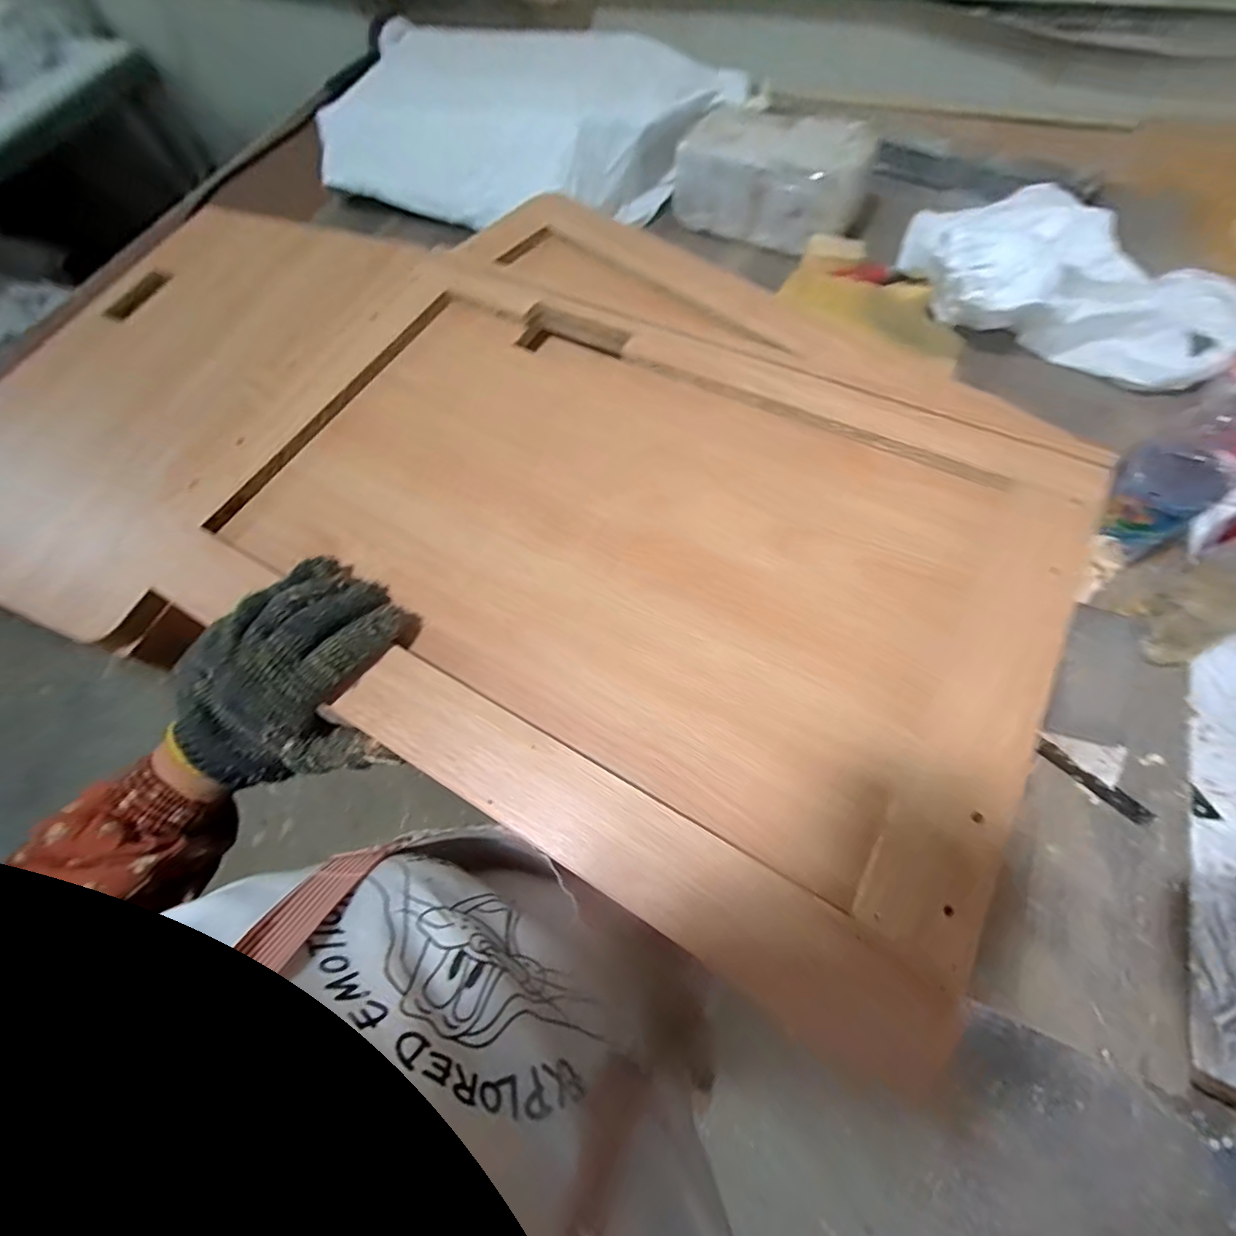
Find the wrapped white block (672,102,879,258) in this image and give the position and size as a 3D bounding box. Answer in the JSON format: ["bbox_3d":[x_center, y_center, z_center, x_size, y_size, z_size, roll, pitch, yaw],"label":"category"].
[{"bbox_3d":[0.200,-0.574,0.695,0.236,0.102,0.122,26,71,13],"label":"wrapped white block"}]

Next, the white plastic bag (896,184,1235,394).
[{"bbox_3d":[0.475,-0.356,0.564,0.331,0.101,0.146,18,70,10],"label":"white plastic bag"}]

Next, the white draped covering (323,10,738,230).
[{"bbox_3d":[-0.144,-0.716,0.771,0.562,0.115,0.297,14,69,9],"label":"white draped covering"}]

